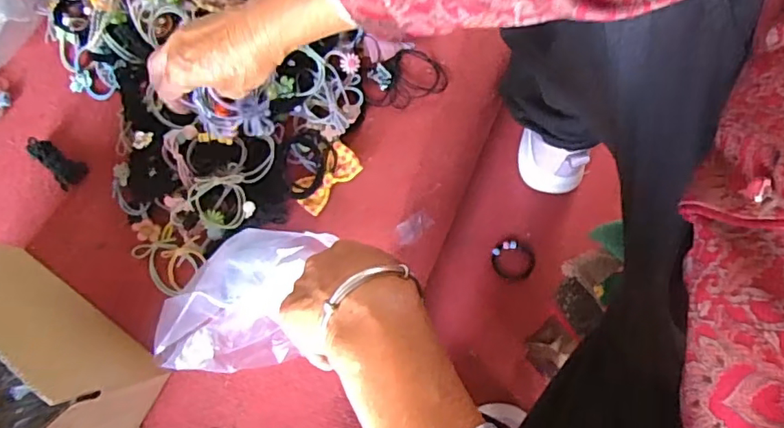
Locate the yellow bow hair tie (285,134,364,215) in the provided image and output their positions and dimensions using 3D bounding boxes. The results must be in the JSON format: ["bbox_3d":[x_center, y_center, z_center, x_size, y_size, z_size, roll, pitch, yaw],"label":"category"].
[{"bbox_3d":[-0.076,-0.046,0.536,0.068,0.012,0.073,44,82,8],"label":"yellow bow hair tie"}]

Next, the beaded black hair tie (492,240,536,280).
[{"bbox_3d":[0.160,0.061,0.709,0.054,0.007,0.053,0,78,0],"label":"beaded black hair tie"}]

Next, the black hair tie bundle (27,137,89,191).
[{"bbox_3d":[-0.336,-0.051,0.538,0.061,0.017,0.030,33,80,7],"label":"black hair tie bundle"}]

